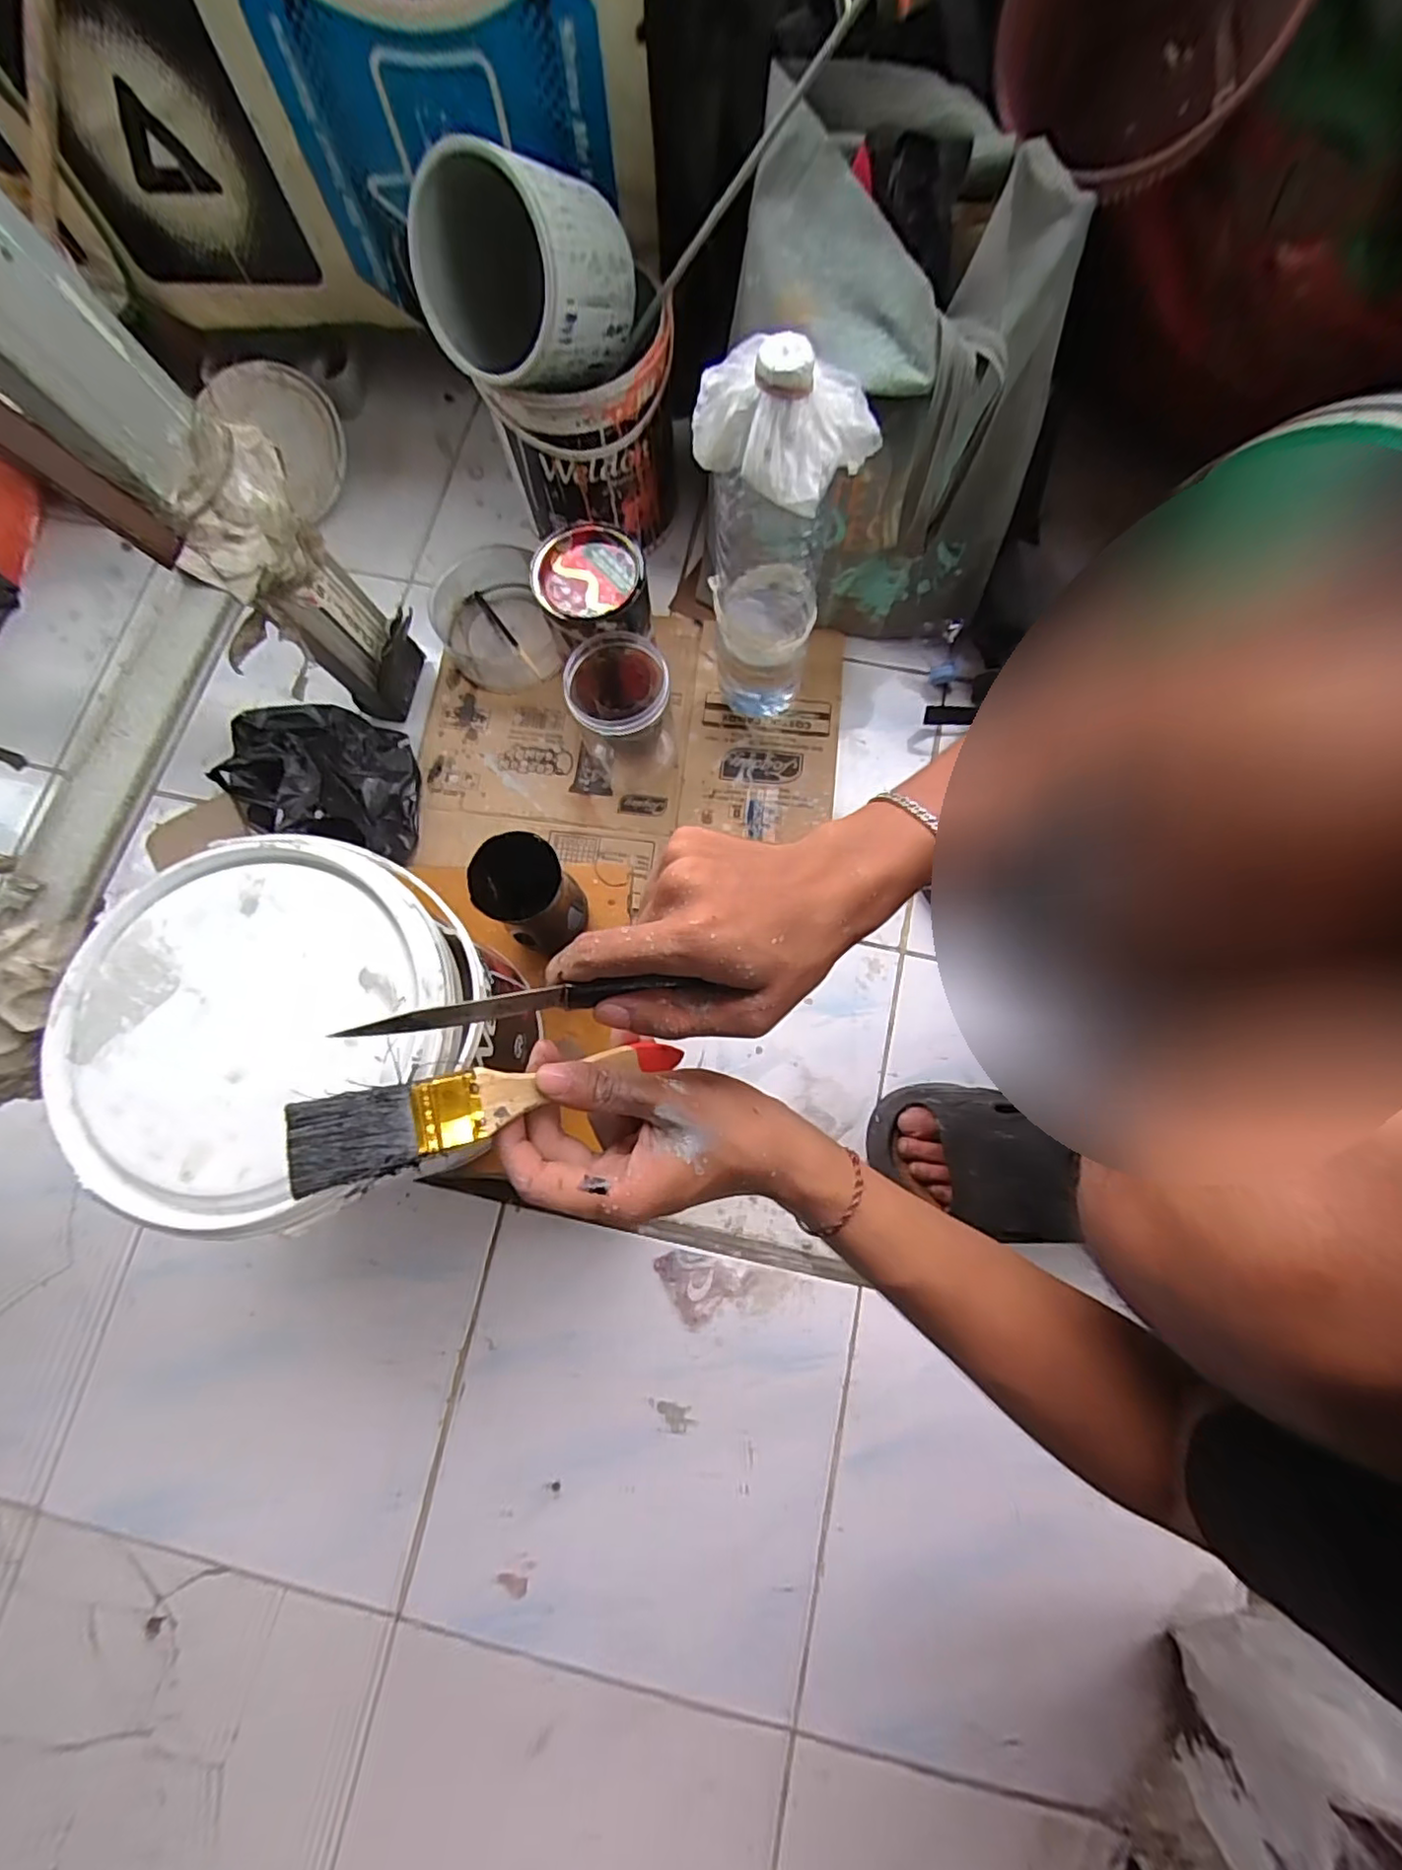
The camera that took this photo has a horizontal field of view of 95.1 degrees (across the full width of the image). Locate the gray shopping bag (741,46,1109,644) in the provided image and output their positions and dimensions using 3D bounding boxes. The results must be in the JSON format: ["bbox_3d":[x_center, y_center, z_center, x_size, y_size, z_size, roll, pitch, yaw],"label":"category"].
[{"bbox_3d":[0.161,-0.426,0.544,0.255,0.283,0.171,5,78,2],"label":"gray shopping bag"}]

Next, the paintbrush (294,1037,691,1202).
[{"bbox_3d":[-0.085,0.069,0.278,0.159,0.011,0.032,-10,74,-30],"label":"paintbrush"}]

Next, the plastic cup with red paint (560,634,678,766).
[{"bbox_3d":[-0.070,-0.203,0.597,0.085,0.130,0.091,0,78,2],"label":"plastic cup with red paint"}]

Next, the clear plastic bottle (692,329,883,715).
[{"bbox_3d":[0.055,-0.288,0.522,0.092,0.332,0.090,0,78,2],"label":"clear plastic bottle"}]

